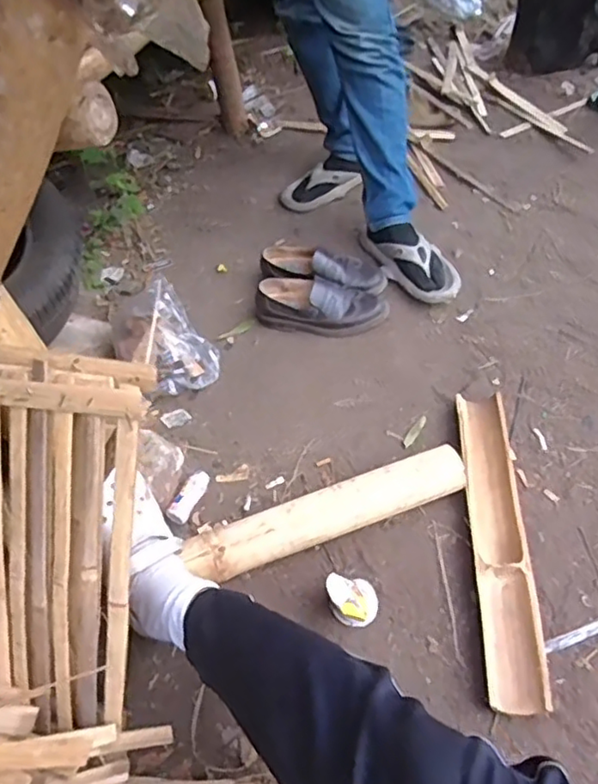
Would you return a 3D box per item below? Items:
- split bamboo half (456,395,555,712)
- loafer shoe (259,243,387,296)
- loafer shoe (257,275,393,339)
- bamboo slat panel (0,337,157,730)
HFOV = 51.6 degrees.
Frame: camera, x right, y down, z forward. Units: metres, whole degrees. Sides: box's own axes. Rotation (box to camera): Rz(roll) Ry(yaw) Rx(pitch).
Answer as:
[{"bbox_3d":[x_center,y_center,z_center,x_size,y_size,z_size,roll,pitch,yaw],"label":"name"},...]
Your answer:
[{"bbox_3d":[0.306,0.206,0.950,0.088,0.047,0.517,-1,45,9],"label":"split bamboo half"},{"bbox_3d":[0.054,-0.258,1.327,0.265,0.082,0.100,5,46,15],"label":"loafer shoe"},{"bbox_3d":[0.045,-0.181,1.280,0.271,0.074,0.092,3,46,13],"label":"loafer shoe"},{"bbox_3d":[-0.409,0.164,0.750,0.443,0.456,0.046,9,13,7],"label":"bamboo slat panel"}]

